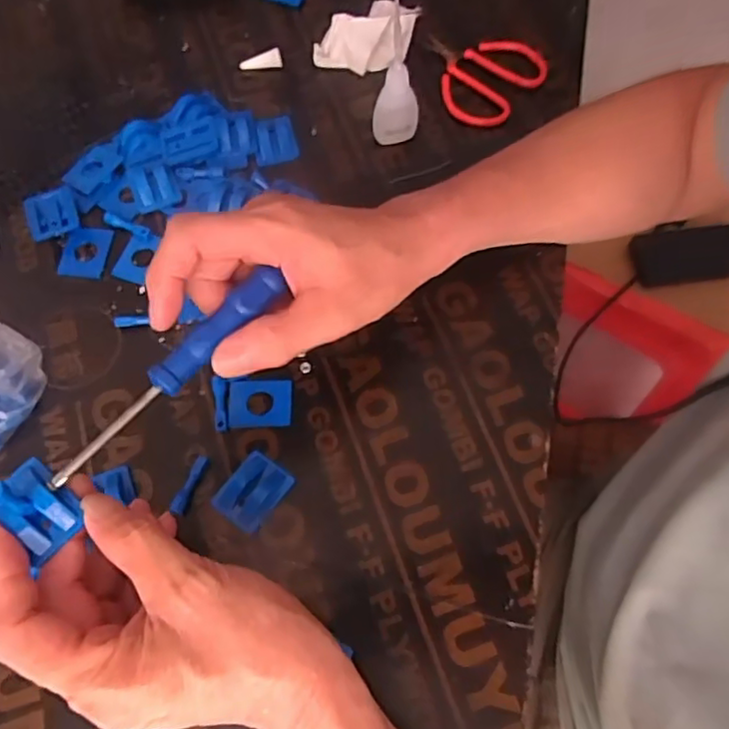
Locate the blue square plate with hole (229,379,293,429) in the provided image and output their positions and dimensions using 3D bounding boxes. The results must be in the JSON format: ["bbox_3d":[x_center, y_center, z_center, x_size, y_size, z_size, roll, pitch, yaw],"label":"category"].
[{"bbox_3d":[-0.068,0.025,0.406,0.041,0.004,0.031,-3,79,0],"label":"blue square plate with hole"}]

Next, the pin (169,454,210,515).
[{"bbox_3d":[-0.107,0.074,0.386,0.010,0.009,0.038,21,68,8],"label":"pin"}]

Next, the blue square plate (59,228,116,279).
[{"bbox_3d":[-0.205,-0.083,0.454,0.034,0.006,0.041,6,70,0],"label":"blue square plate"}]

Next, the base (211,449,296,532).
[{"bbox_3d":[-0.068,0.078,0.384,0.035,0.010,0.042,35,71,13],"label":"base"}]

